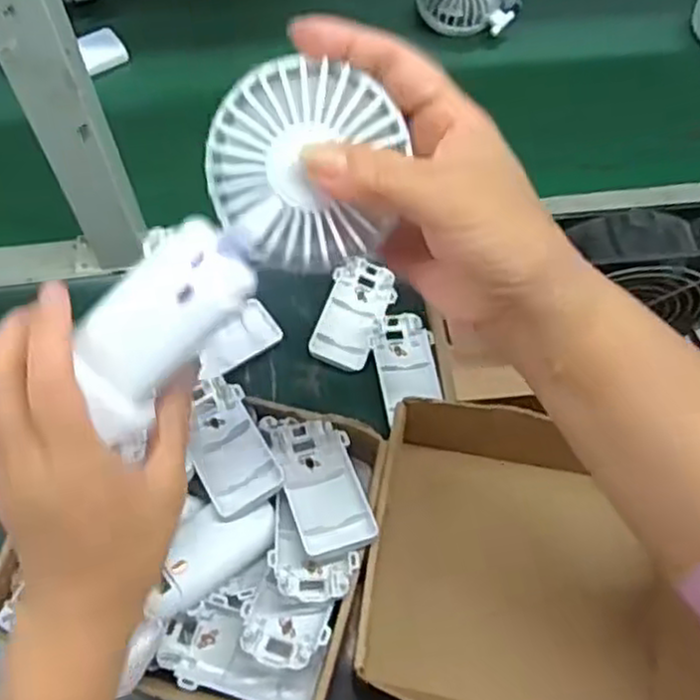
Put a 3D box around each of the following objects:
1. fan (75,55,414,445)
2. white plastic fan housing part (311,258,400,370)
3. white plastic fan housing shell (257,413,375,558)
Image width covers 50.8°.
[{"bbox_3d":[-0.050,-0.037,0.310,0.179,0.039,0.070,-48,69,12],"label":"fan"},{"bbox_3d":[0.004,-0.029,0.586,0.050,0.012,0.091,15,64,6],"label":"white plastic fan housing part"},{"bbox_3d":[-0.019,0.083,0.469,0.049,0.023,0.101,-21,50,-10],"label":"white plastic fan housing shell"}]

